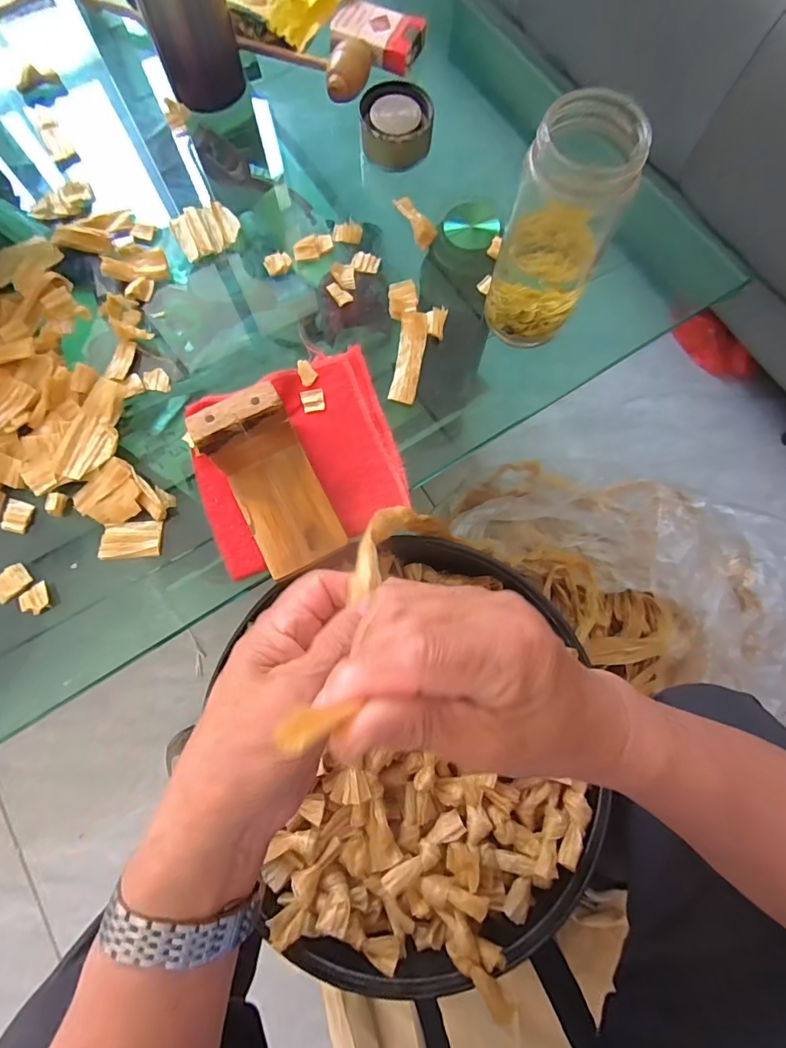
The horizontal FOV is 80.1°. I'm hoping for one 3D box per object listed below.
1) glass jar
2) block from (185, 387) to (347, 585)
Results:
[{"bbox_3d":[0.114,-0.200,0.326,0.067,0.142,0.073,0,77,0],"label":"glass jar"},{"bbox_3d":[-0.081,-0.025,0.321,0.060,0.078,0.105,-27,78,-6],"label":"block"}]

